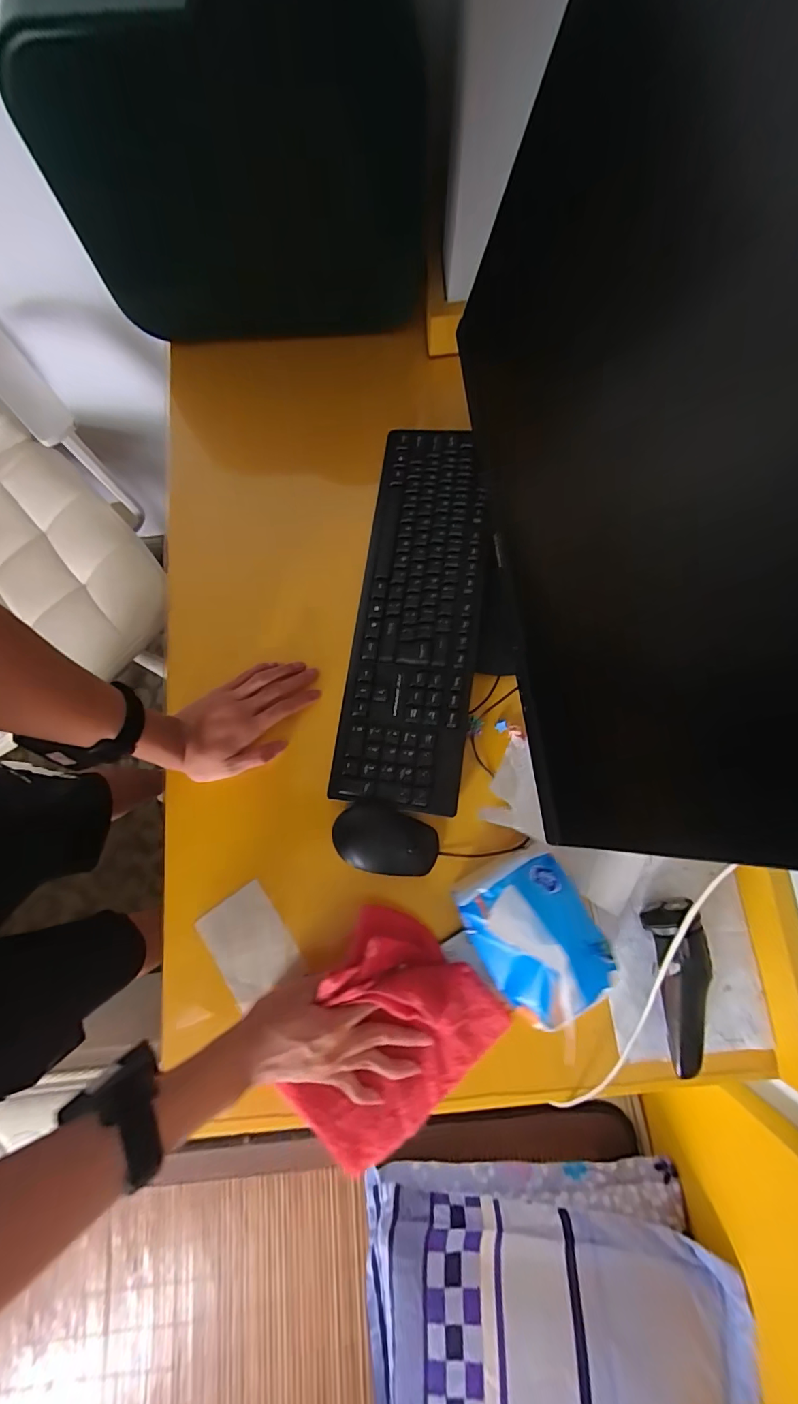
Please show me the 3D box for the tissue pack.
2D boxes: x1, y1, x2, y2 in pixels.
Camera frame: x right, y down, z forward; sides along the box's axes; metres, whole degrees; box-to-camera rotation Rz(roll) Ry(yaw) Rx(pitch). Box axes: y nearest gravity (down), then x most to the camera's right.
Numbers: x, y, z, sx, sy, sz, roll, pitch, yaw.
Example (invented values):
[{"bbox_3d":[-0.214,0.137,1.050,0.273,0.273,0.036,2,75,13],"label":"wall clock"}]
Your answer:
[{"bbox_3d":[0.124,0.211,0.414,0.105,0.070,0.138,-31,79,-5],"label":"tissue pack"}]

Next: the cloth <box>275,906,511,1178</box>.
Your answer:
[{"bbox_3d":[-0.014,0.308,0.406,0.161,0.053,0.191,37,80,10],"label":"cloth"}]

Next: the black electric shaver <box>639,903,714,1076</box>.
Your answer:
[{"bbox_3d":[0.269,0.273,0.439,0.042,0.046,0.152,-6,90,0],"label":"black electric shaver"}]

